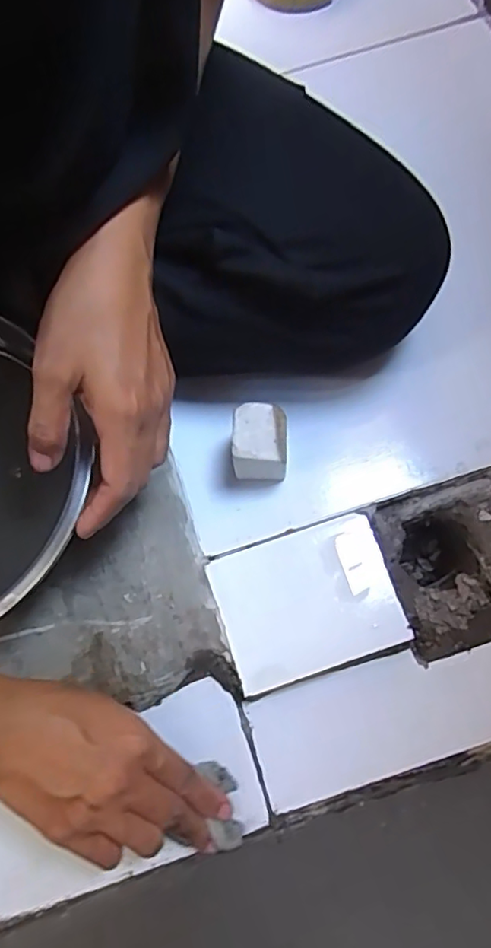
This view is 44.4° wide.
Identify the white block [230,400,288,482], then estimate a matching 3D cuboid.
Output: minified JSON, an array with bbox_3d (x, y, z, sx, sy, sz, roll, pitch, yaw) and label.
[{"bbox_3d":[0.010,-0.019,0.413,0.037,0.058,0.042,-1,74,2],"label":"white block"}]

